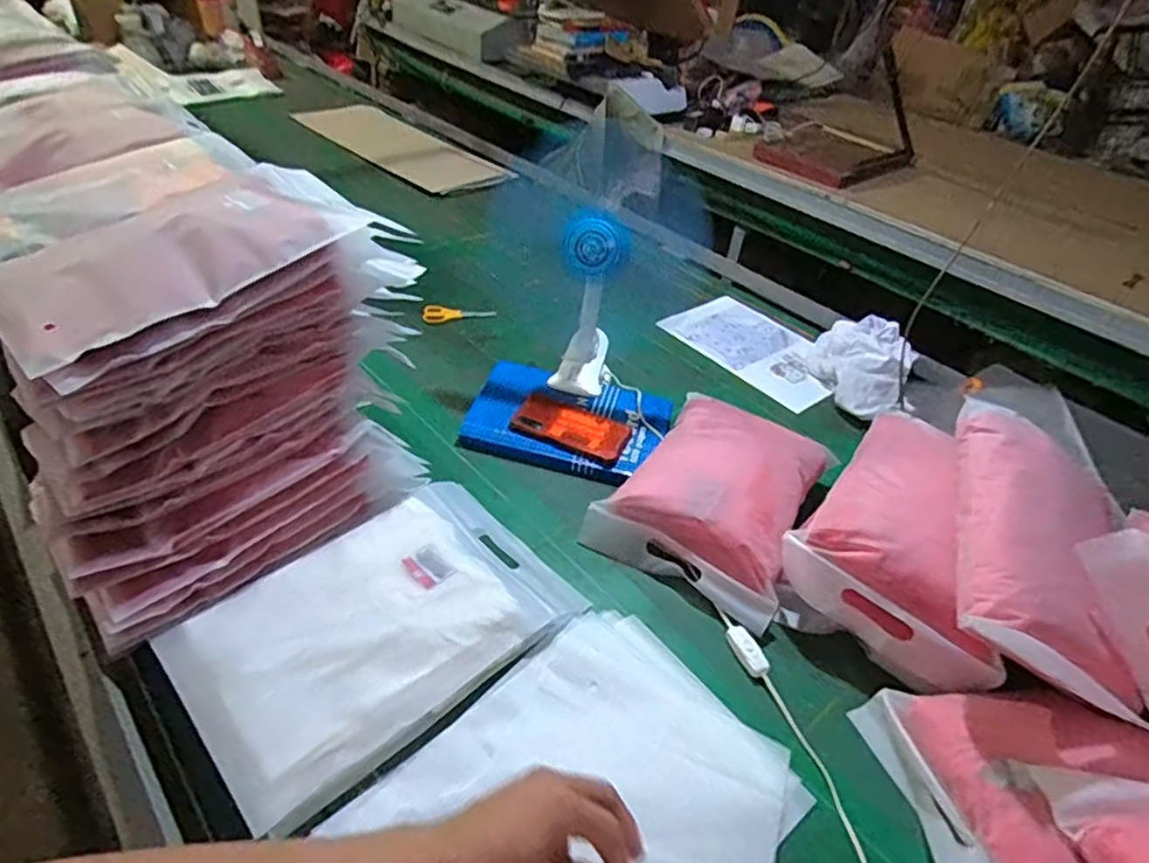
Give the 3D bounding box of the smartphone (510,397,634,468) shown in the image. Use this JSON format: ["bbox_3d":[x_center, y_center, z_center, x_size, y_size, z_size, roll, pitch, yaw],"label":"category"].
[{"bbox_3d":[-0.003,-0.005,0.926,0.157,0.012,0.079,20,46,14],"label":"smartphone"}]

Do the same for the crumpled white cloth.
[{"bbox_3d":[0.479,-0.115,1.122,0.164,0.076,0.245,26,43,22],"label":"crumpled white cloth"}]

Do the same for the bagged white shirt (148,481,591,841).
[{"bbox_3d":[-0.189,0.185,0.661,0.350,0.038,0.225,-28,51,-35],"label":"bagged white shirt"}]

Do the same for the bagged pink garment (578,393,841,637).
[{"bbox_3d":[0.182,0.075,0.835,0.222,0.082,0.283,25,43,21],"label":"bagged pink garment"}]

